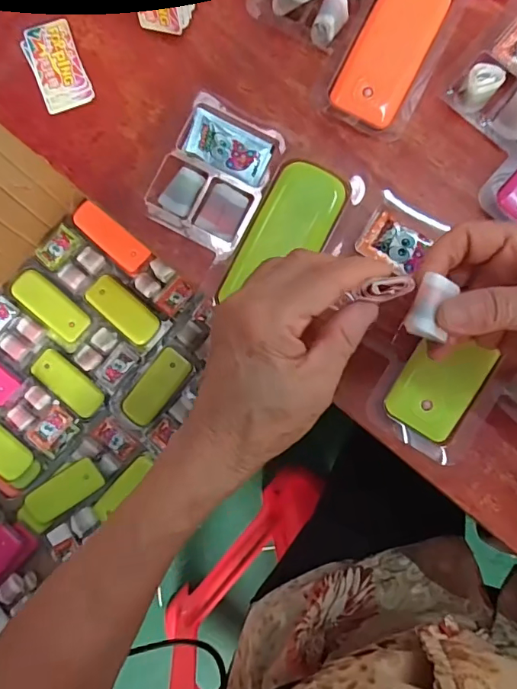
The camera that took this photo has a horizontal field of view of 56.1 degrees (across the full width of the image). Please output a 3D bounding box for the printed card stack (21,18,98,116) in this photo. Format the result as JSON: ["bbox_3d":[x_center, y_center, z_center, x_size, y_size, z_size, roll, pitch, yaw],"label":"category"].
[{"bbox_3d":[-0.136,-0.188,0.325,0.033,0.004,0.063,-23,85,0],"label":"printed card stack"}]

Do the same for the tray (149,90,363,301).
[{"bbox_3d":[-0.028,-0.106,0.311,0.064,0.024,0.086,29,87,4],"label":"tray"}]

